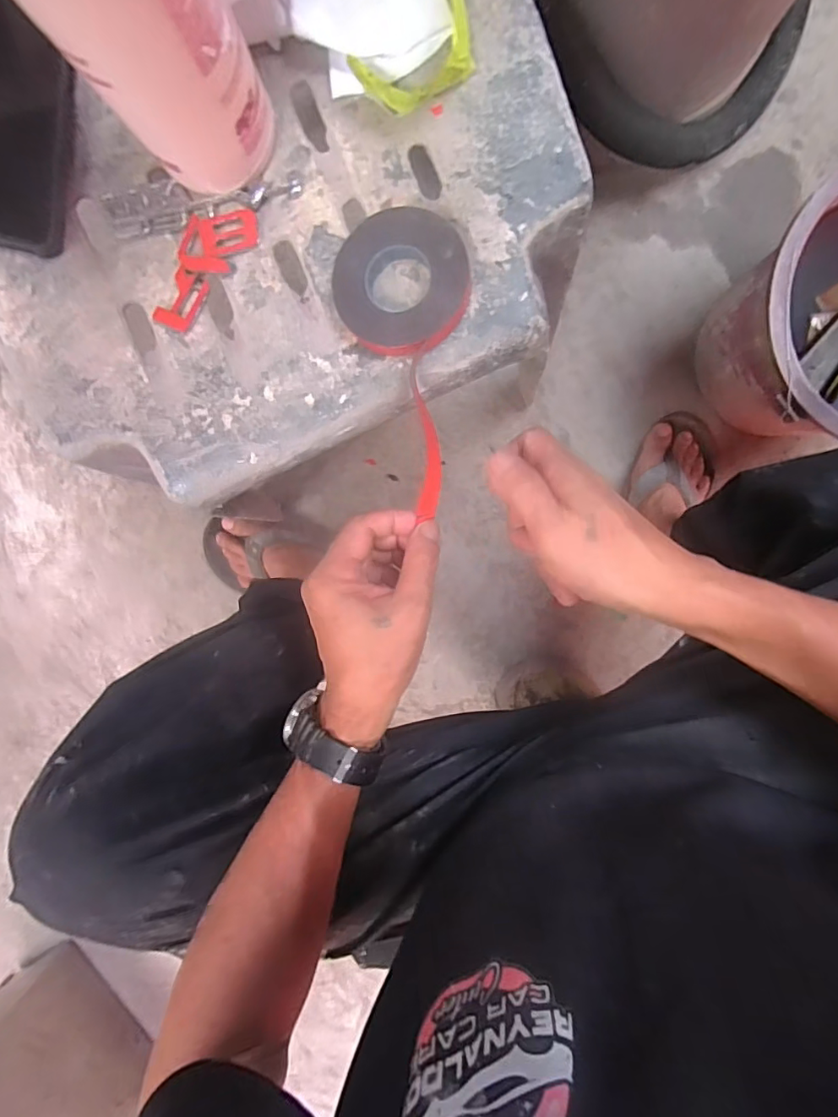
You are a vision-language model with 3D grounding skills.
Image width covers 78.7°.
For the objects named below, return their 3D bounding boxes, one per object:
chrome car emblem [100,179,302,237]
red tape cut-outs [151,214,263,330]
[{"bbox_3d":[-0.139,-0.230,0.329,0.124,0.008,0.031,-7,97,2],"label":"chrome car emblem"},{"bbox_3d":[-0.141,-0.189,0.327,0.040,0.015,0.089,38,97,-4],"label":"red tape cut-outs"}]

